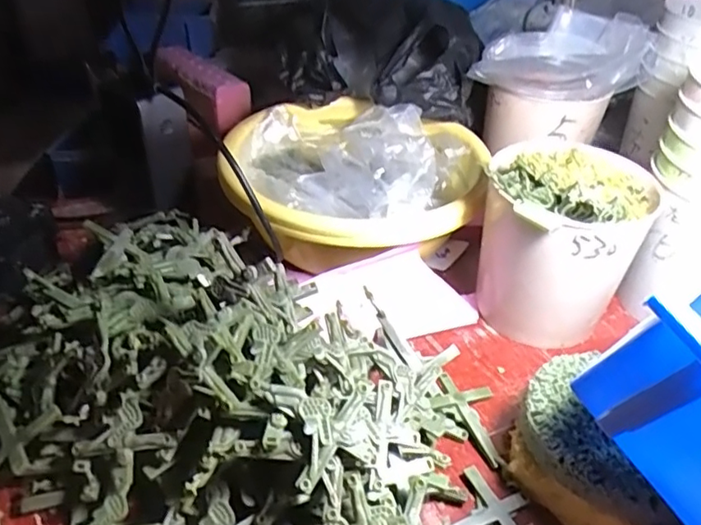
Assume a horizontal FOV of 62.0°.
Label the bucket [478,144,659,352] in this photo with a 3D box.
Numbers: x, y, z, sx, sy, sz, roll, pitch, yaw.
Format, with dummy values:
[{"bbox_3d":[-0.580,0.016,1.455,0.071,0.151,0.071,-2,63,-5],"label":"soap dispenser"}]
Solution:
[{"bbox_3d":[0.153,-0.011,0.426,0.112,0.130,0.098,12,39,14],"label":"bucket"}]

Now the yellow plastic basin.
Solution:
[{"bbox_3d":[0.004,-0.074,0.501,0.213,0.067,0.205,1,37,-1],"label":"yellow plastic basin"}]

